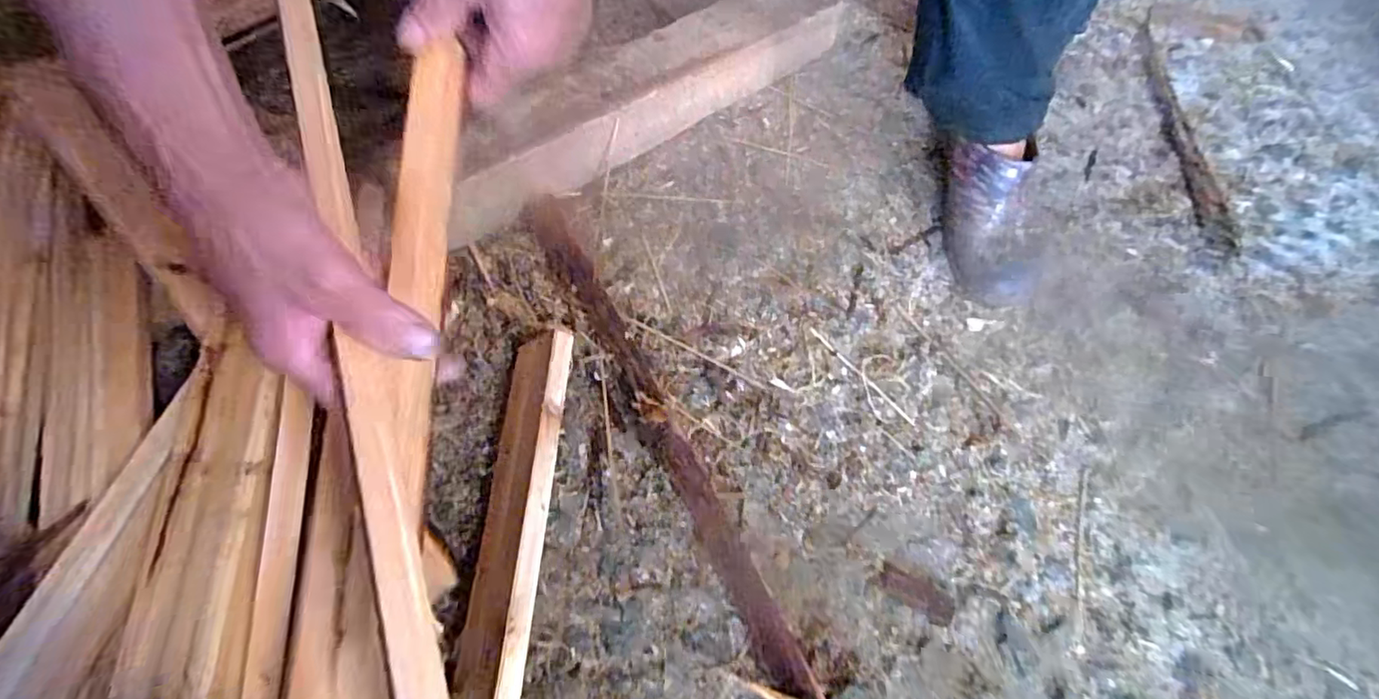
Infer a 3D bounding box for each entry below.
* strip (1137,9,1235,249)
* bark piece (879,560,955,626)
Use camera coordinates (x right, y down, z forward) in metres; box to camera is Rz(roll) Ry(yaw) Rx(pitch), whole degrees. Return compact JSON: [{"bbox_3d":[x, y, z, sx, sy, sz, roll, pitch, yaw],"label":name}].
[{"bbox_3d":[0.497,-0.233,0.602,0.037,0.009,0.291,1,68,2],"label":"strip"},{"bbox_3d":[0.161,0.172,0.418,0.054,0.004,0.021,29,69,13],"label":"bark piece"}]

